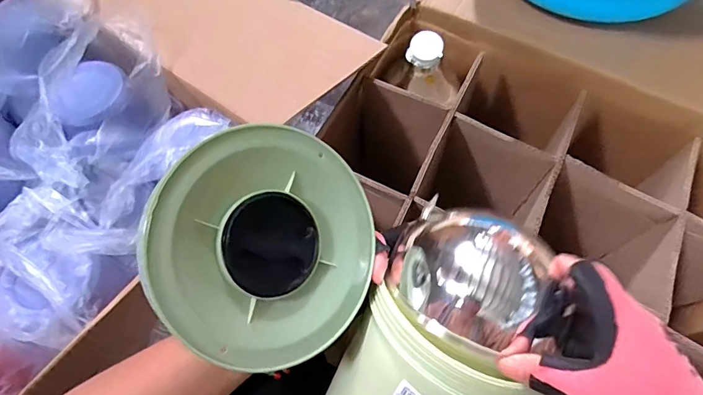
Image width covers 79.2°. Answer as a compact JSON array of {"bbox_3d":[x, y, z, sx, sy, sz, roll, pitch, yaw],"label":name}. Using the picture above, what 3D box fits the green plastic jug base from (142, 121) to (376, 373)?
[{"bbox_3d":[-0.053,0.030,0.284,0.152,0.018,0.150,4,83,-34],"label":"green plastic jug base"}]

